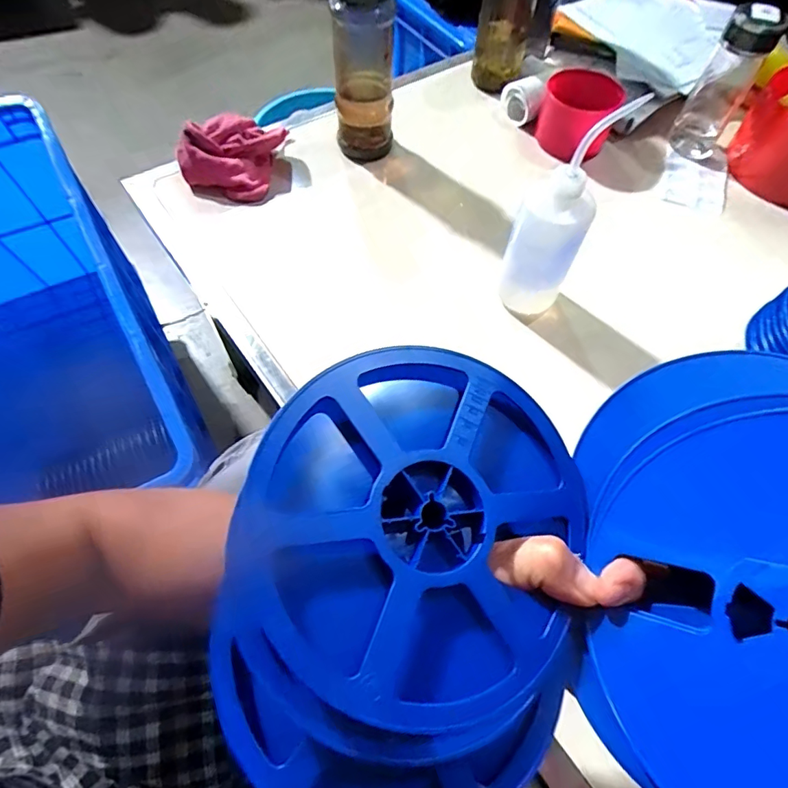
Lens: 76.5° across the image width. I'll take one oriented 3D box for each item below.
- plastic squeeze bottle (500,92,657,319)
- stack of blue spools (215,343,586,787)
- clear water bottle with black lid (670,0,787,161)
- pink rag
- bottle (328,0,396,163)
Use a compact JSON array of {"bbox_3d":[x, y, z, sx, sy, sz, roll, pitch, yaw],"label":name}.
[{"bbox_3d":[0.161,-0.173,0.495,0.066,0.205,0.073,26,63,14],"label":"plastic squeeze bottle"},{"bbox_3d":[0.009,0.084,0.239,0.158,0.077,0.210,9,60,4],"label":"stack of blue spools"},{"bbox_3d":[0.450,-0.422,0.681,0.068,0.182,0.073,31,64,16],"label":"clear water bottle with black lid"},{"bbox_3d":[-0.217,-0.323,0.669,0.114,0.063,0.120,13,60,7],"label":"pink rag"},{"bbox_3d":[-0.038,-0.407,0.618,0.072,0.241,0.059,-2,60,-2],"label":"bottle"}]

